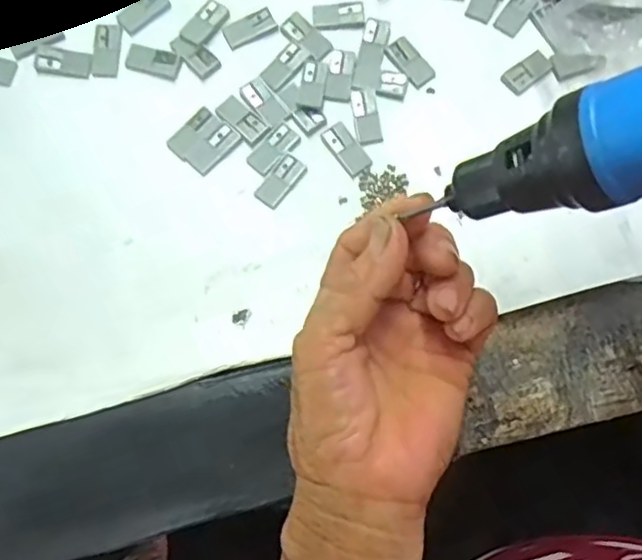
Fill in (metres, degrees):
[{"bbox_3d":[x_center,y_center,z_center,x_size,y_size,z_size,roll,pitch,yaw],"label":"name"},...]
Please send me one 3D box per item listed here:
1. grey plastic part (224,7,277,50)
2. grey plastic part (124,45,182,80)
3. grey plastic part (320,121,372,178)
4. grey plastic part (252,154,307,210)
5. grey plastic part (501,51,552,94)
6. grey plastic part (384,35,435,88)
[{"bbox_3d":[-0.038,-0.135,0.327,0.028,0.004,0.013,-28,77,-8],"label":"grey plastic part"},{"bbox_3d":[-0.088,-0.115,0.321,0.028,0.004,0.017,10,75,2],"label":"grey plastic part"},{"bbox_3d":[0.013,-0.067,0.308,0.014,0.004,0.029,-34,78,-9],"label":"grey plastic part"},{"bbox_3d":[-0.020,-0.050,0.305,0.014,0.004,0.028,38,78,9],"label":"grey plastic part"},{"bbox_3d":[0.108,-0.109,0.321,0.028,0.004,0.013,-38,79,-10],"label":"grey plastic part"},{"bbox_3d":[0.047,-0.116,0.322,0.014,0.004,0.029,-34,78,-9],"label":"grey plastic part"}]

